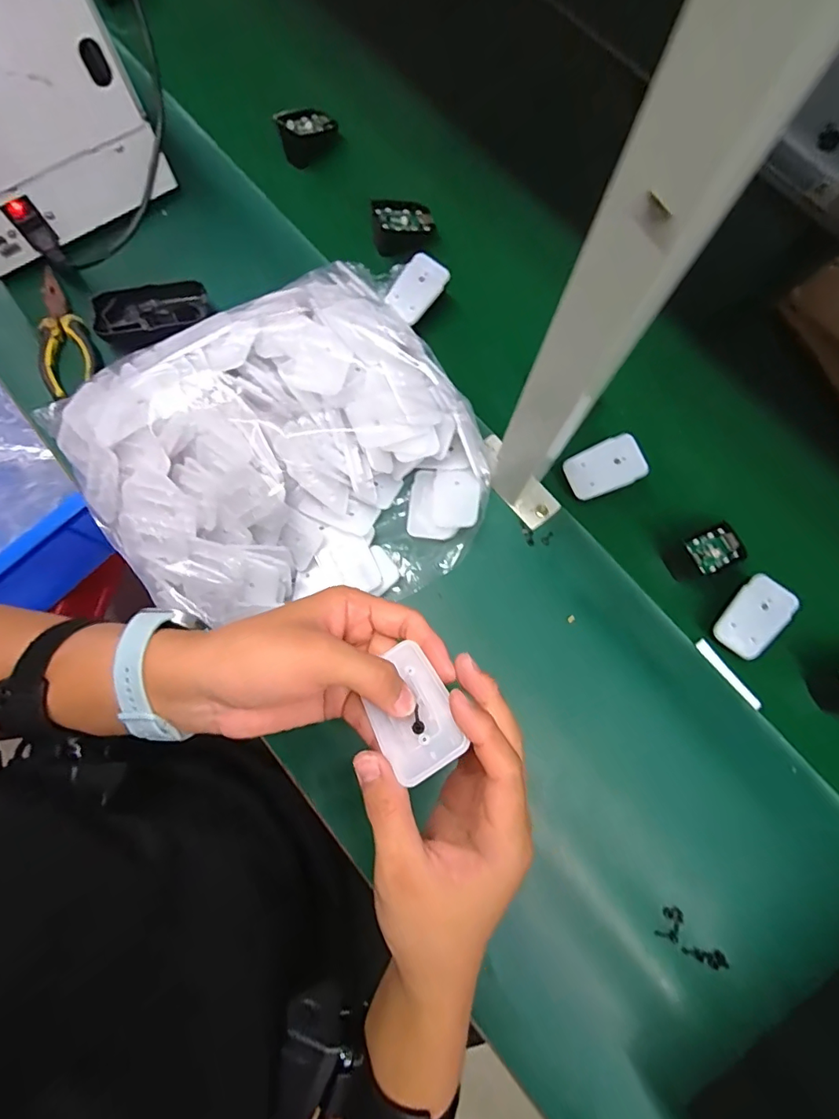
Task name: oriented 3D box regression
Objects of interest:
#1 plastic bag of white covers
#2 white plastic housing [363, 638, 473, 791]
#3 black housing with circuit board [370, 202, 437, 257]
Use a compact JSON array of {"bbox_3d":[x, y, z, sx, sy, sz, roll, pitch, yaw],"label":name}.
[{"bbox_3d":[-0.122,-0.090,0.440,0.339,0.086,0.308,-29,79,-8],"label":"plastic bag of white covers"},{"bbox_3d":[-0.005,0.080,0.260,0.042,0.004,0.066,-31,58,-3],"label":"white plastic housing"},{"bbox_3d":[-0.017,-0.366,0.541,0.069,0.039,0.046,-12,77,-5],"label":"black housing with circuit board"}]

